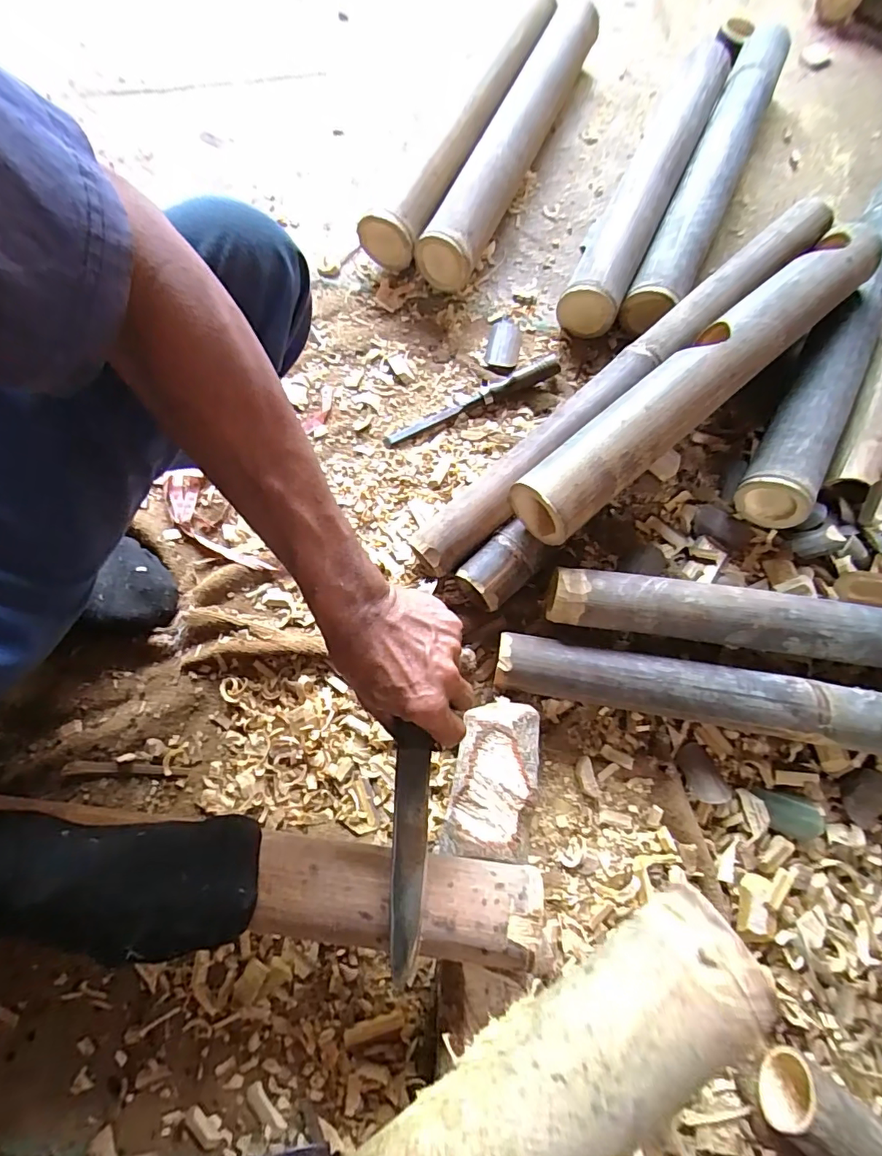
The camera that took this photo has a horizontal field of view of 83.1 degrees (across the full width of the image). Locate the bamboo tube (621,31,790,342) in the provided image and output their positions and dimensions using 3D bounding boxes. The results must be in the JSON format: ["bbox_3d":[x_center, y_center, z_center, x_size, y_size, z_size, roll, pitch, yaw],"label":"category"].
[{"bbox_3d":[0.397,-0.597,0.729,0.091,0.074,0.633,25,74,6],"label":"bamboo tube"}]

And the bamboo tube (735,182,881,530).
[{"bbox_3d":[0.517,-0.327,0.635,0.078,0.079,0.606,30,75,7],"label":"bamboo tube"}]

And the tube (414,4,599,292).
[{"bbox_3d":[0.107,-0.636,0.728,0.070,0.079,0.532,25,74,6],"label":"tube"}]

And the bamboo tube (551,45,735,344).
[{"bbox_3d":[0.301,-0.580,0.724,0.084,0.077,0.558,25,74,6],"label":"bamboo tube"}]

